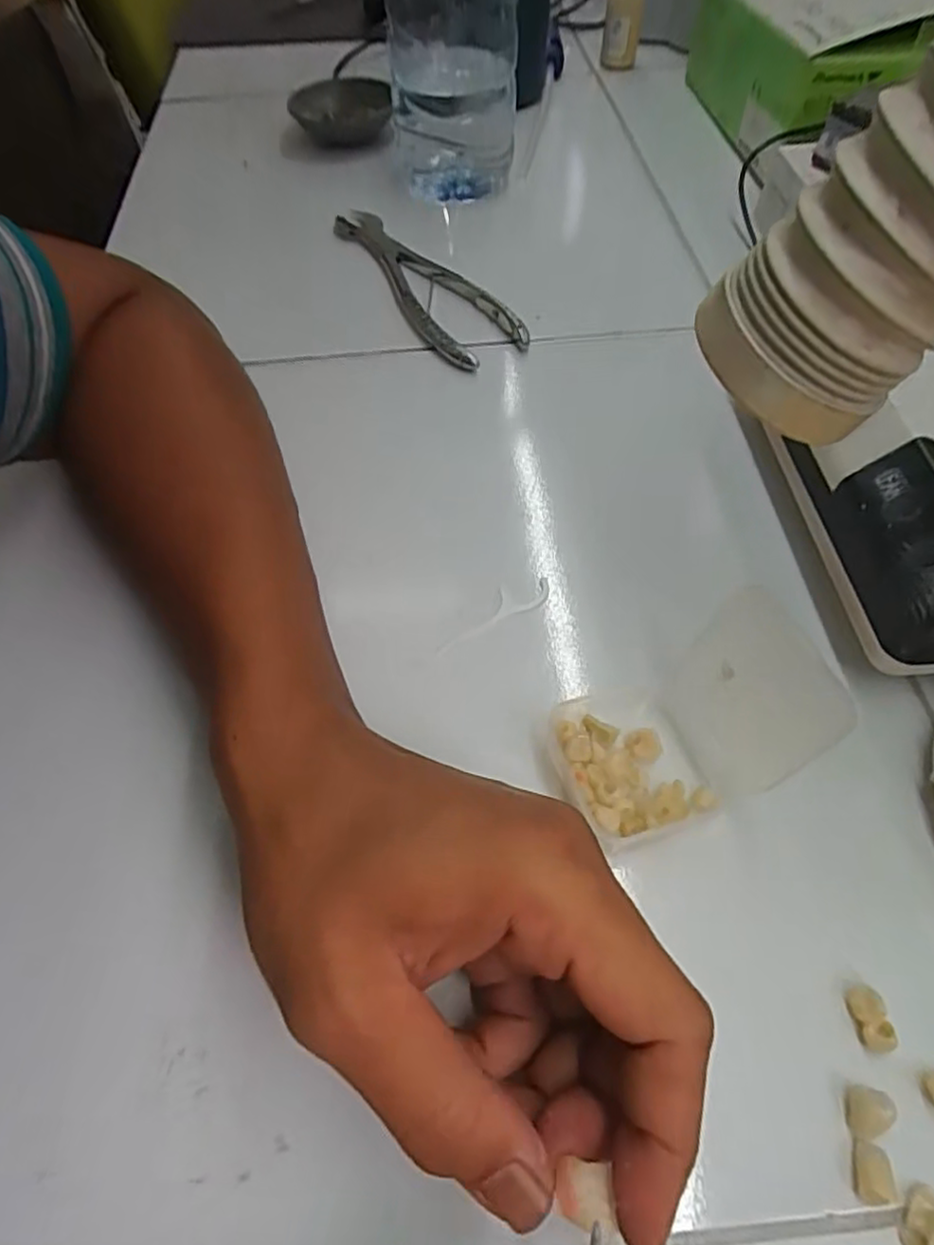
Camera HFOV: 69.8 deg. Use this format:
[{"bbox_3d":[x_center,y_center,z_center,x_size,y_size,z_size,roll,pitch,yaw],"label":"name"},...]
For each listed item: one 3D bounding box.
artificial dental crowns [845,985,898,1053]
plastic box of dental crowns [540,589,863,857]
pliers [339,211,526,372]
[{"bbox_3d":[0.123,0.121,0.204,0.009,0.008,0.017,-10,58,-4],"label":"artificial dental crowns"},{"bbox_3d":[0.073,0.036,0.229,0.078,0.055,0.055,-15,59,-8],"label":"plastic box of dental crowns"},{"bbox_3d":[-0.035,-0.222,0.433,0.051,0.016,0.195,-30,62,-16],"label":"pliers"}]

